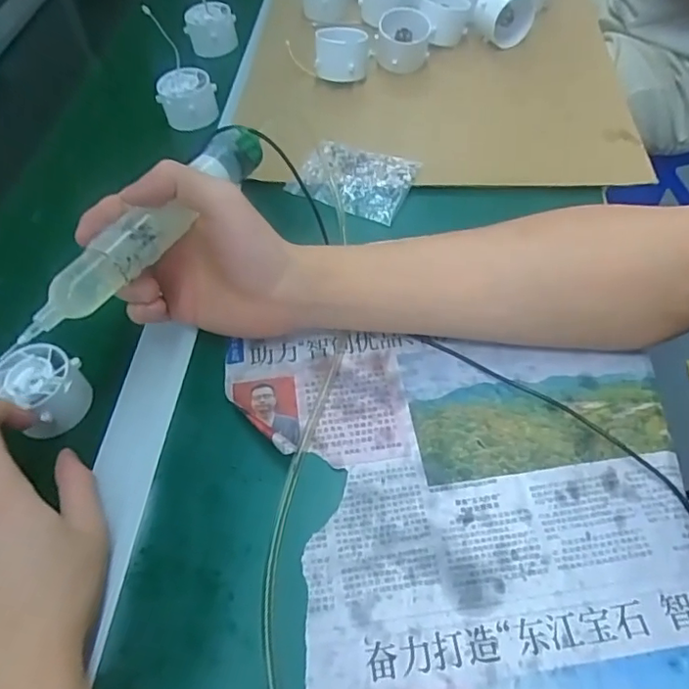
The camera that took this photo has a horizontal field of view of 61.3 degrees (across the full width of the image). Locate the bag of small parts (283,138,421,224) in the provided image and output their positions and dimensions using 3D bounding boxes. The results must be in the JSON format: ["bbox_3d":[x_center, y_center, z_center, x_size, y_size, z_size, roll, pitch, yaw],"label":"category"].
[{"bbox_3d":[0.007,-0.142,0.486,0.098,0.013,0.067,19,57,18],"label":"bag of small parts"}]

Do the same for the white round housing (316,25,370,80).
[{"bbox_3d":[-0.002,-0.286,0.569,0.052,0.034,0.050,-1,53,5],"label":"white round housing"}]

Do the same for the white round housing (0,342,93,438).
[{"bbox_3d":[-0.194,0.029,0.373,0.048,0.034,0.049,-2,56,2],"label":"white round housing"}]

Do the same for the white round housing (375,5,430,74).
[{"bbox_3d":[0.059,-0.307,0.582,0.052,0.039,0.052,-2,56,2],"label":"white round housing"}]

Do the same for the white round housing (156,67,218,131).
[{"bbox_3d":[-0.152,-0.239,0.567,0.053,0.037,0.053,-2,53,3],"label":"white round housing"}]

